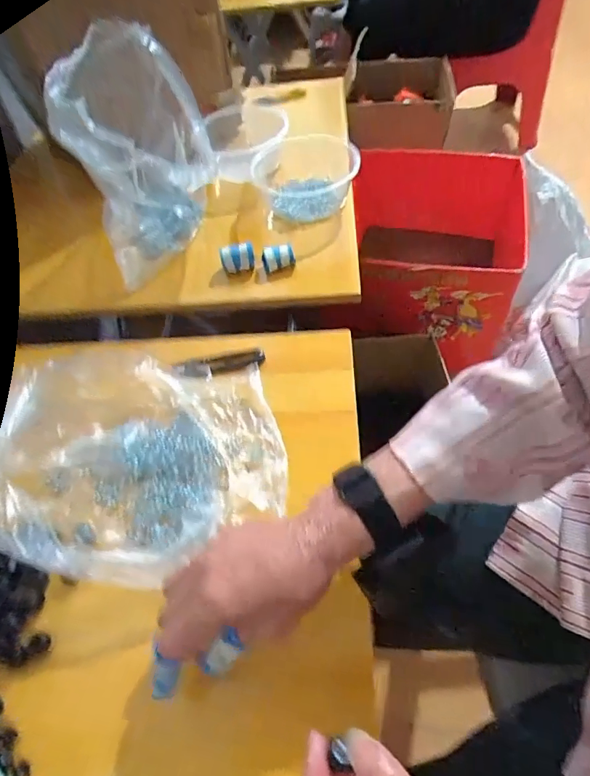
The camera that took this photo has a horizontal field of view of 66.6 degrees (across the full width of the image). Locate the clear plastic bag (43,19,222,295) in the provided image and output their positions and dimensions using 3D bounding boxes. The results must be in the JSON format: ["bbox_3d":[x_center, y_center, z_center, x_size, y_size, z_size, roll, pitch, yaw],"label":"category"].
[{"bbox_3d":[-0.181,-0.287,0.549,0.147,0.199,0.204,-10,56,-2],"label":"clear plastic bag"}]

